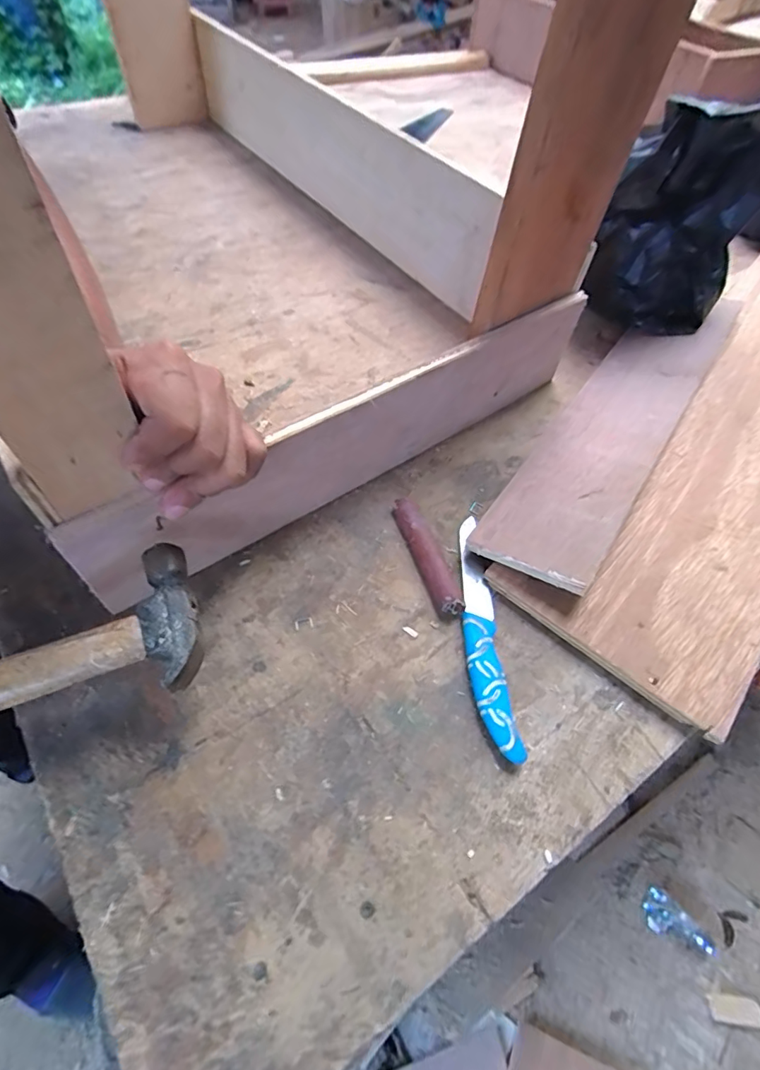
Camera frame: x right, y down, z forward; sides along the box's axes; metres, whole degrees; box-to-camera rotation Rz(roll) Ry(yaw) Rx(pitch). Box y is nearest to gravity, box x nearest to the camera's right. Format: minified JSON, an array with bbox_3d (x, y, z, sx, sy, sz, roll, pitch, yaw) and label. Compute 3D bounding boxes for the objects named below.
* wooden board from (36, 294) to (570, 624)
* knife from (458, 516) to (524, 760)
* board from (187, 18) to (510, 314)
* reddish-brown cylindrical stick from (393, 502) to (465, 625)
[{"bbox_3d":[-0.002,-0.077,0.389,0.439,0.091,0.010,-31,60,-23],"label":"wooden board"},{"bbox_3d":[0.069,0.062,0.353,0.024,0.012,0.179,0,53,-6],"label":"knife"},{"bbox_3d":[-0.085,-0.491,0.637,0.024,0.137,0.626,-27,61,-24],"label":"board"},{"bbox_3d":[0.035,0.015,0.378,0.020,0.014,0.104,-12,55,-15],"label":"reddish-brown cylindrical stick"}]

